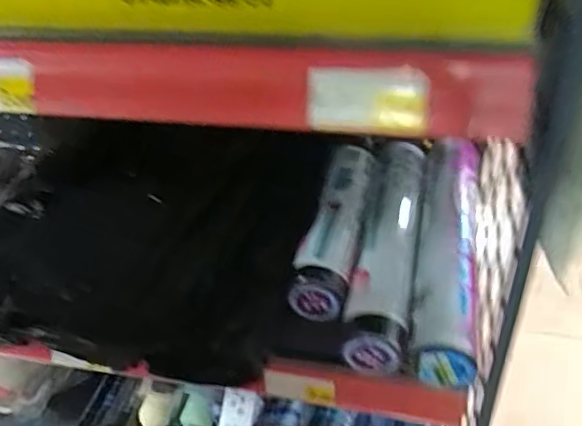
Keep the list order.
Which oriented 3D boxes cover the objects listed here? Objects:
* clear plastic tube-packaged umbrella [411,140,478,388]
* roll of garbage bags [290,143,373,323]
[{"bbox_3d":[0.139,0.029,0.512,0.050,0.050,0.257,6,40,13],"label":"clear plastic tube-packaged umbrella"},{"bbox_3d":[0.046,0.010,0.550,0.047,0.047,0.200,6,40,14],"label":"roll of garbage bags"}]

